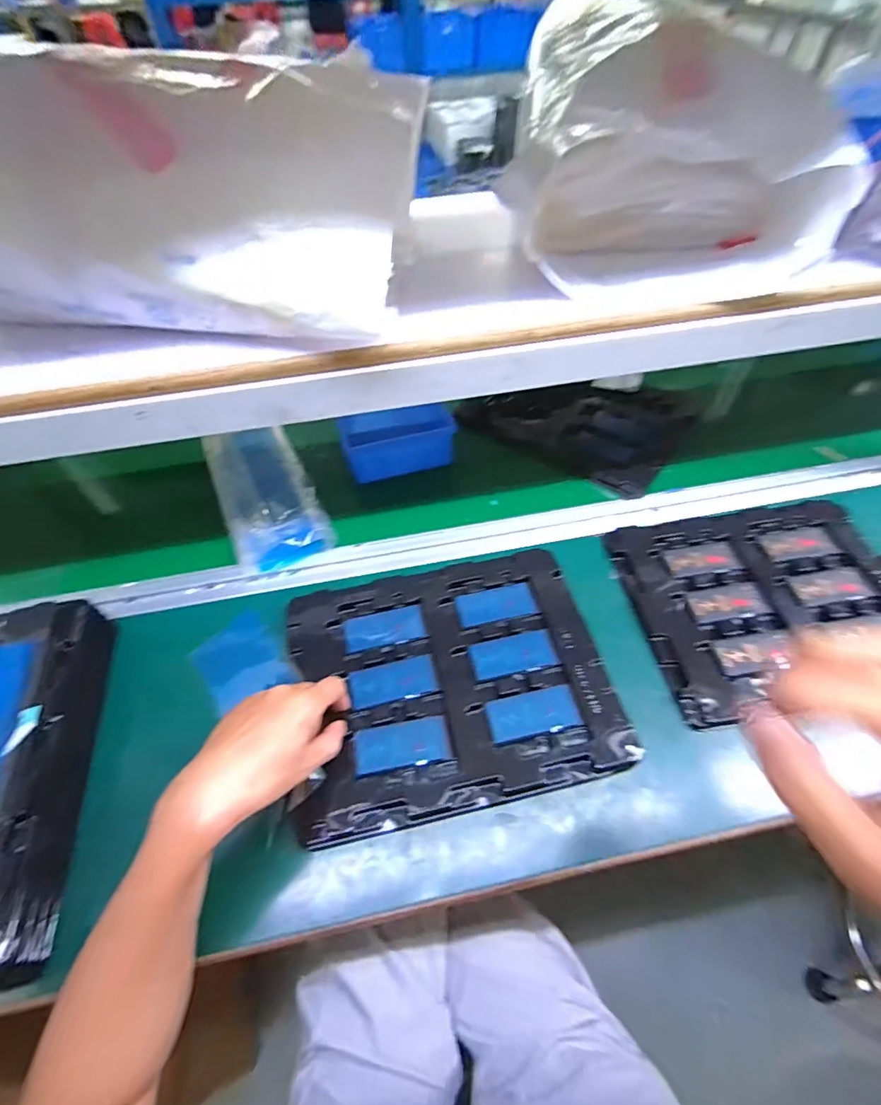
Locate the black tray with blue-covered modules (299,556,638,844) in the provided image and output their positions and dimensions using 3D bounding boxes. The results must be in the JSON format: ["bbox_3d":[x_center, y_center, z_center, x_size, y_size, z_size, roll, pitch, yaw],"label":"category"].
[{"bbox_3d":[0.009,0.109,0.432,0.268,0.011,0.214,-11,53,-6],"label":"black tray with blue-covered modules"}]

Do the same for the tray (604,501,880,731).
[{"bbox_3d":[0.335,0.041,0.490,0.274,0.014,0.208,-10,53,-5],"label":"tray"}]

